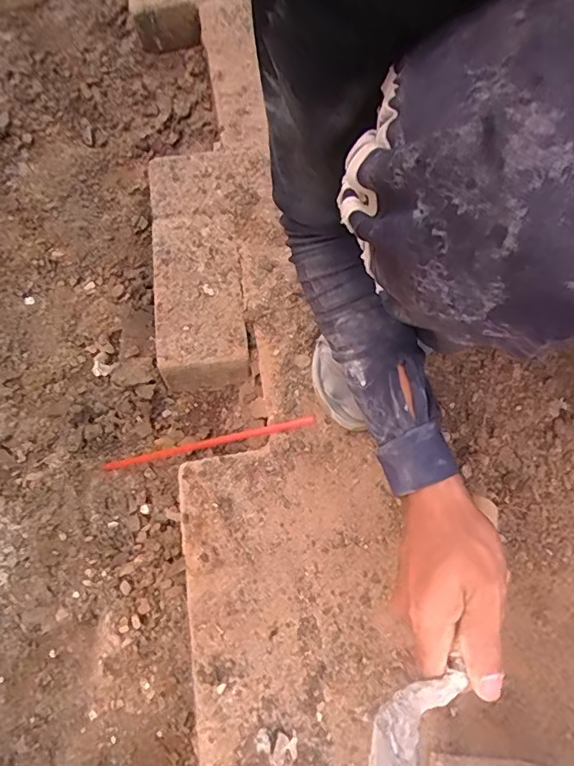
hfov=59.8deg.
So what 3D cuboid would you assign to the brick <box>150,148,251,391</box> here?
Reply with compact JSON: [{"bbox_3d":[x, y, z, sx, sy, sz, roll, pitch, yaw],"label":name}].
[{"bbox_3d":[-0.112,-0.151,0.635,0.101,0.072,0.306,-6,67,-4],"label":"brick"}]

